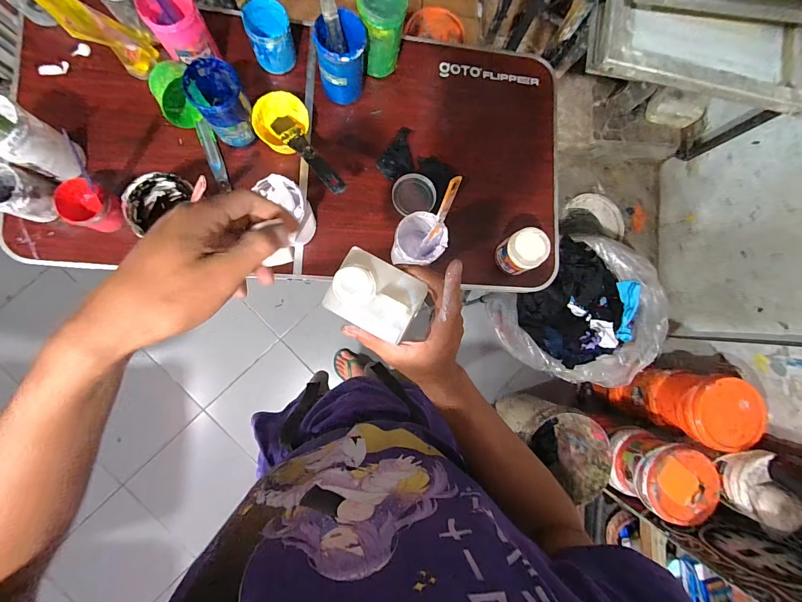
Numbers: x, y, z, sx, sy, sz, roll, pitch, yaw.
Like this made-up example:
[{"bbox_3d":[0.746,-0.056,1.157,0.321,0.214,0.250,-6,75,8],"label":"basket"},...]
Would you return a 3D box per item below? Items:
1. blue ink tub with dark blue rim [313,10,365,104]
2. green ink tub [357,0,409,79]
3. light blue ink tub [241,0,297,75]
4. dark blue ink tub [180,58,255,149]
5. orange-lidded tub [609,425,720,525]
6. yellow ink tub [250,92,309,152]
[{"bbox_3d":[-0.125,-0.500,0.737,0.094,0.162,0.089,0,87,-6],"label":"blue ink tub with dark blue rim"},{"bbox_3d":[-0.042,-0.573,0.739,0.092,0.173,0.088,0,87,-6],"label":"green ink tub"},{"bbox_3d":[-0.277,-0.561,0.746,0.092,0.091,0.105,-22,90,-6],"label":"light blue ink tub"},{"bbox_3d":[-0.352,-0.388,0.695,0.097,0.122,0.110,-27,90,-6],"label":"dark blue ink tub"},{"bbox_3d":[0.816,0.544,1.098,0.201,0.193,0.217,0,87,-6],"label":"orange-lidded tub"},{"bbox_3d":[-0.253,-0.378,0.744,0.110,0.046,0.121,0,87,-6],"label":"yellow ink tub"}]

